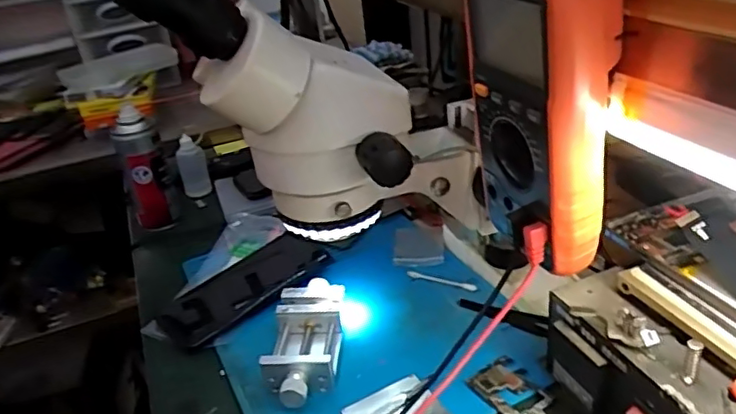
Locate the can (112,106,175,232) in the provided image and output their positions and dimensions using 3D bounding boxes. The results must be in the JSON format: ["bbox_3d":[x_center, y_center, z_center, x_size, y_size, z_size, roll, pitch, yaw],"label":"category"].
[{"bbox_3d":[-0.259,-0.037,0.715,0.040,0.148,0.035,-20,30,-21],"label":"can"}]

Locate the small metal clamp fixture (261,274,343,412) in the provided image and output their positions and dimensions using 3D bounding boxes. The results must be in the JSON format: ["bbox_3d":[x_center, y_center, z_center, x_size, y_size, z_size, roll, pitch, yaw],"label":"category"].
[{"bbox_3d":[-0.053,0.114,0.519,0.058,0.034,0.131,-4,28,8],"label":"small metal clamp fixture"}]

